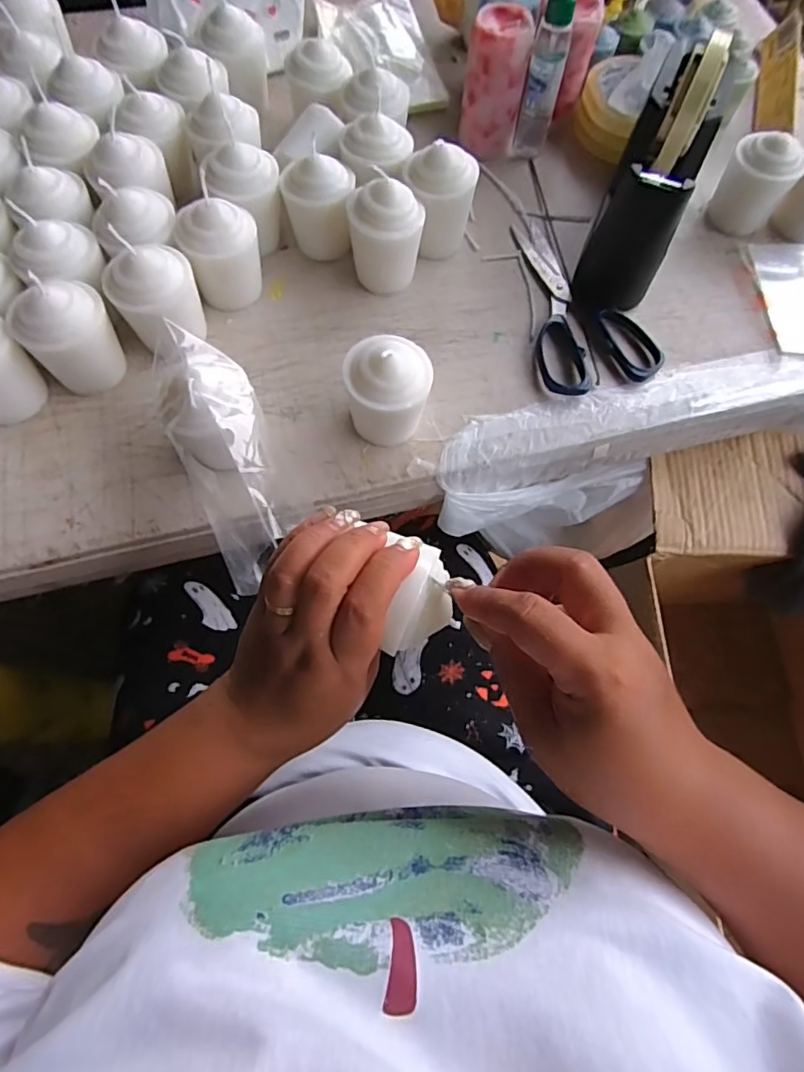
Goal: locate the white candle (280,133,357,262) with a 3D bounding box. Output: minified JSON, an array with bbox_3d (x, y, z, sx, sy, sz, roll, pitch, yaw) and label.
[{"bbox_3d":[-0.064,-0.255,0.429,0.053,0.067,0.051,-6,71,-5],"label":"white candle"}]

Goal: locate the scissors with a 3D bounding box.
[{"bbox_3d":[0.134,-0.194,0.439,0.094,0.010,0.177,-15,72,-8],"label":"scissors"}]

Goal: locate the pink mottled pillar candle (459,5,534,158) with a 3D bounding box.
[{"bbox_3d":[0.081,-0.395,0.475,0.051,0.091,0.048,8,70,0],"label":"pink mottled pillar candle"}]

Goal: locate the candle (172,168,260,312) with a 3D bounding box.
[{"bbox_3d":[-0.133,-0.208,0.405,0.056,0.070,0.053,-15,72,-8],"label":"candle"}]

